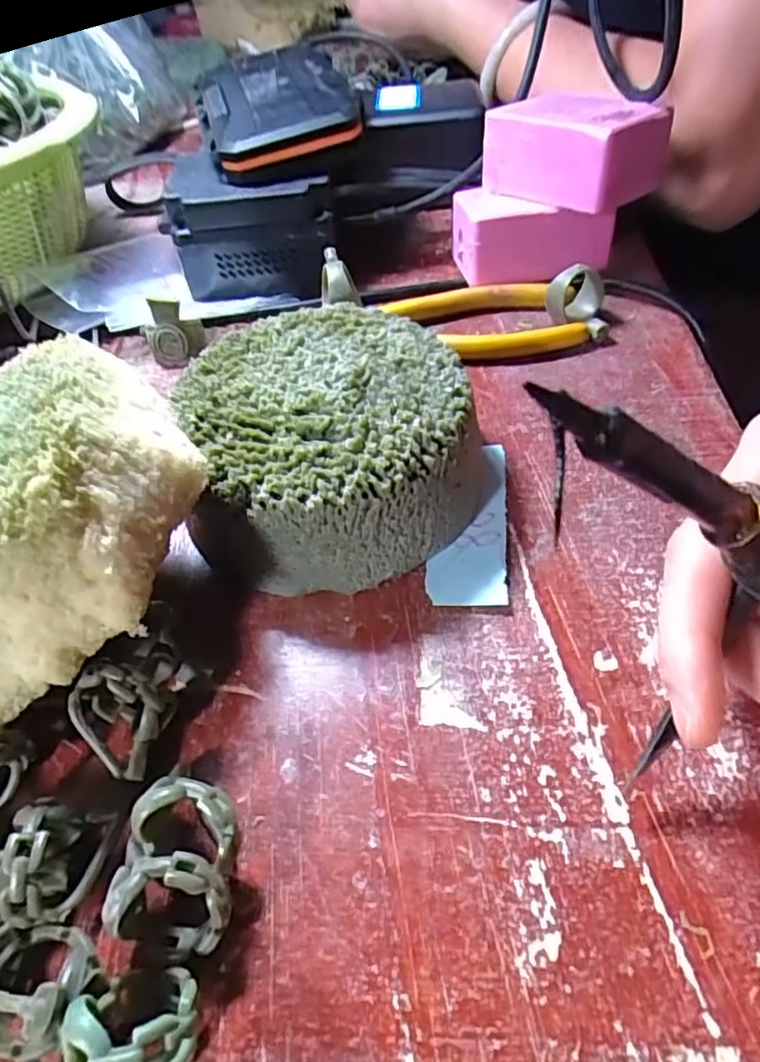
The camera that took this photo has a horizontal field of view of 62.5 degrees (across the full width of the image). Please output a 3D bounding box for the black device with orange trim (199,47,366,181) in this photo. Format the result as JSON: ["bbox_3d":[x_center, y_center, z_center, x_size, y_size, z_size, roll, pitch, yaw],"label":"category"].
[{"bbox_3d":[-0.054,-0.212,0.319,0.071,0.029,0.112,-13,50,-7],"label":"black device with orange trim"}]

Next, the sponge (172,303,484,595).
[{"bbox_3d":[-0.016,-0.031,0.219,0.091,0.046,0.093,-2,52,3],"label":"sponge"}]

